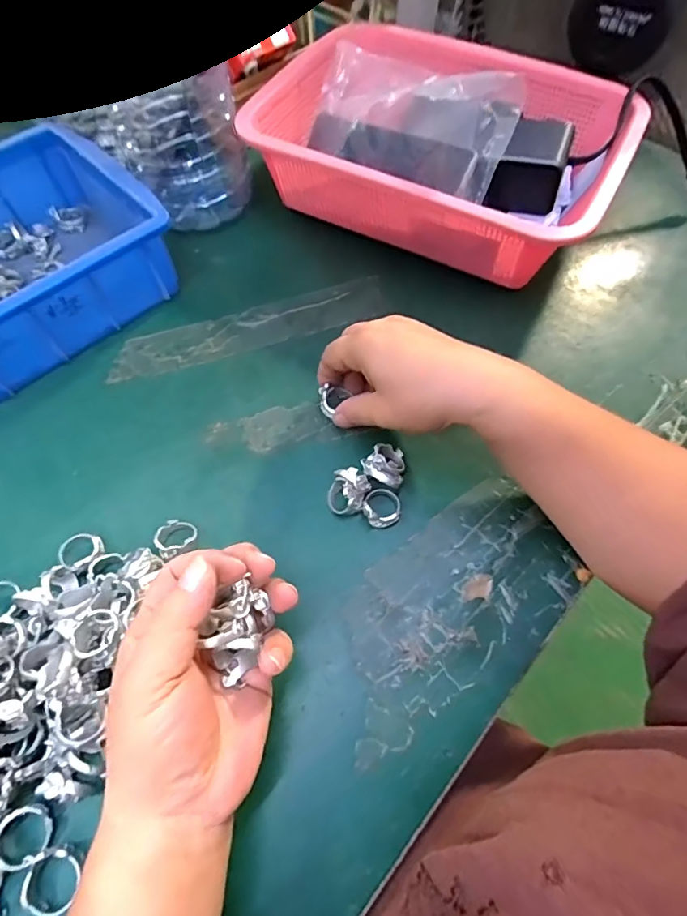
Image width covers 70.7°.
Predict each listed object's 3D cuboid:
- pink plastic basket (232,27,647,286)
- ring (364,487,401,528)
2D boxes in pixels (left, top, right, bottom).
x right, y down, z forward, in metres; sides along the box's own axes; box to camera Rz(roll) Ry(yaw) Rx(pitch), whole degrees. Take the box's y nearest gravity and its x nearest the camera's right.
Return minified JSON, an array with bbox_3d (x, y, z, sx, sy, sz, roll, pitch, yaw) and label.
[{"bbox_3d":[0.084,-0.272,0.431,0.298,0.094,0.209,25,65,13],"label":"pink plastic basket"},{"bbox_3d":[0.026,0.031,0.318,0.025,0.012,0.026,0,62,0],"label":"ring"}]

